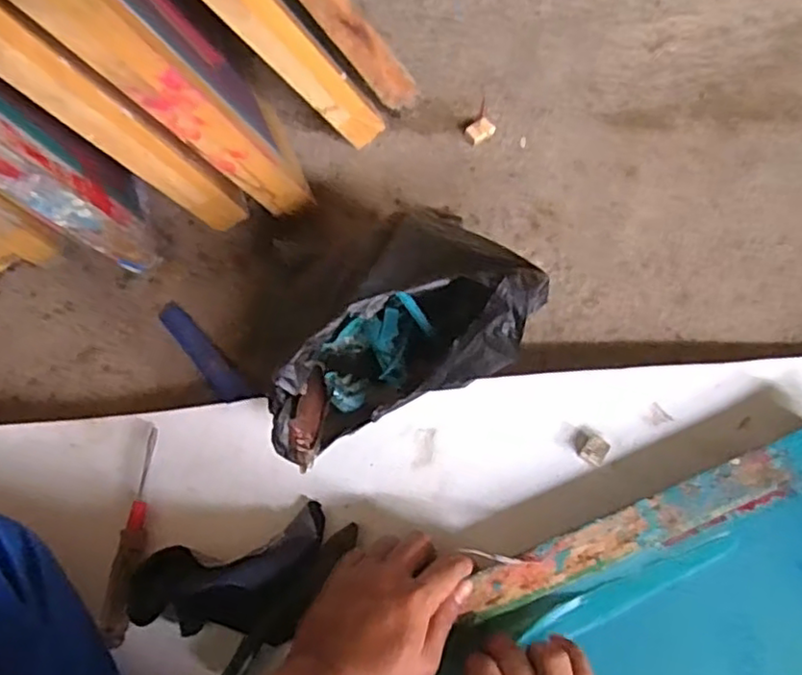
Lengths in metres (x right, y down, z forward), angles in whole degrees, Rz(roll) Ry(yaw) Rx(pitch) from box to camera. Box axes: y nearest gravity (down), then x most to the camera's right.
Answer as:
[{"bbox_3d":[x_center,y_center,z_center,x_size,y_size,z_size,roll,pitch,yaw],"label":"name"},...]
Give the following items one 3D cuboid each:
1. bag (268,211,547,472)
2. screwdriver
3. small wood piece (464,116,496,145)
[{"bbox_3d":[0.003,0.019,0.516,0.137,0.164,0.215,33,74,14],"label":"bag"},{"bbox_3d":[-0.223,0.163,0.547,0.024,0.018,0.168,3,69,4],"label":"screwdriver"},{"bbox_3d":[0.085,-0.222,0.706,0.029,0.014,0.021,-30,69,-11],"label":"small wood piece"}]

